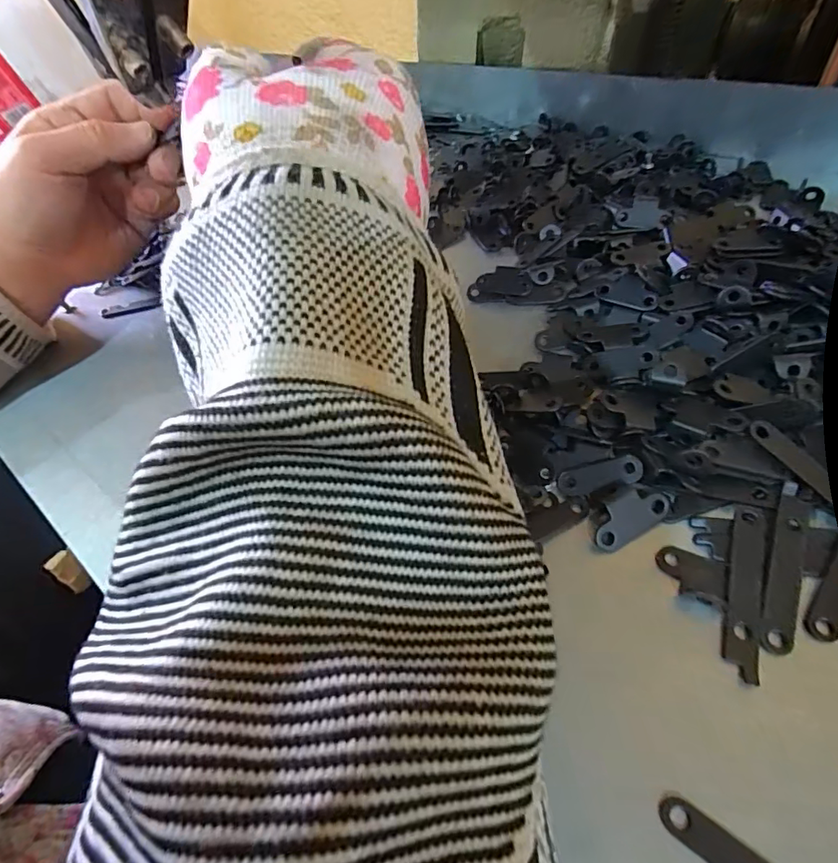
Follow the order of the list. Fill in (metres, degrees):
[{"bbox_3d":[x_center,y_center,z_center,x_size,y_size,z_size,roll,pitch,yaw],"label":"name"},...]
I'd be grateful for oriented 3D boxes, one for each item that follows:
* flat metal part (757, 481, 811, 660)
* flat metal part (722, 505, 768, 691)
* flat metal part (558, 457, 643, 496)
[{"bbox_3d":[0.113,0.041,0.148,0.009,0.004,0.053,20,67,17],"label":"flat metal part"},{"bbox_3d":[0.100,0.048,0.148,0.009,0.004,0.053,9,60,28],"label":"flat metal part"},{"bbox_3d":[0.065,0.016,0.175,0.029,0.004,0.009,-16,53,15],"label":"flat metal part"}]

